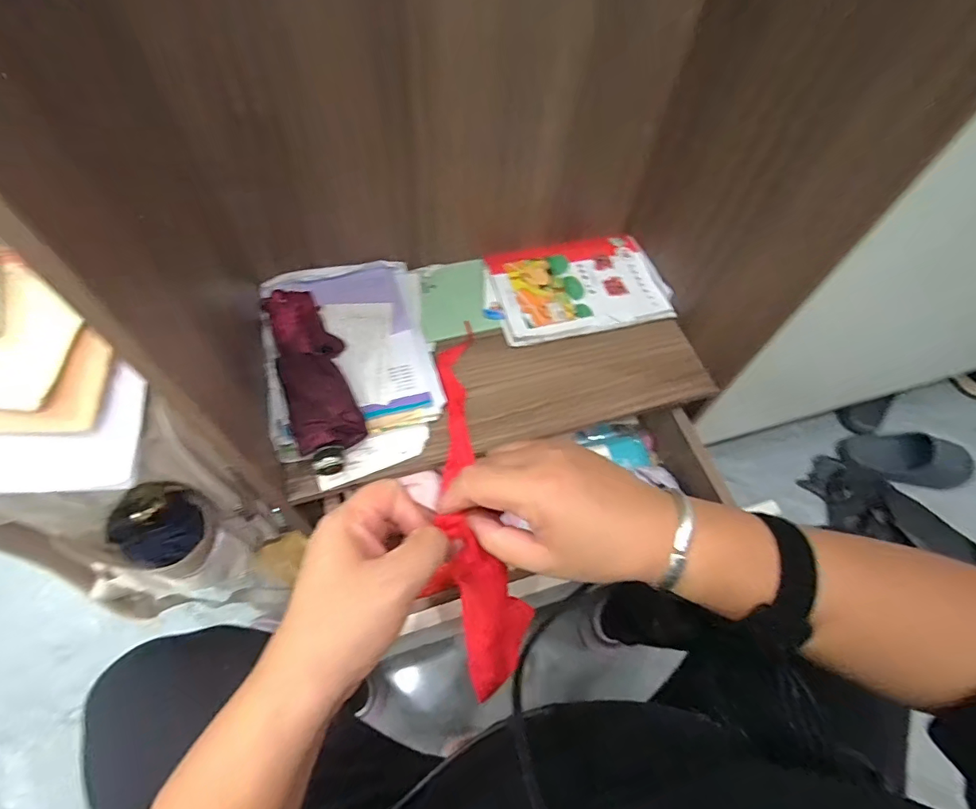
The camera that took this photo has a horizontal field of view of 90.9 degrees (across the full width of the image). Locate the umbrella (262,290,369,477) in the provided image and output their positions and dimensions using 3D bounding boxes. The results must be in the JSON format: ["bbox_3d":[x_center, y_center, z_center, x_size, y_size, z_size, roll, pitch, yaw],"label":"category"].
[{"bbox_3d":[-0.211,-0.037,0.585,0.075,0.052,0.241,-18,62,-14],"label":"umbrella"}]

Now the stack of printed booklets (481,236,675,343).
[{"bbox_3d":[0.141,-0.195,0.766,0.263,0.026,0.200,-9,61,-7],"label":"stack of printed booklets"}]

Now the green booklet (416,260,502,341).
[{"bbox_3d":[-0.050,-0.165,0.745,0.107,0.012,0.150,-9,61,-7],"label":"green booklet"}]

